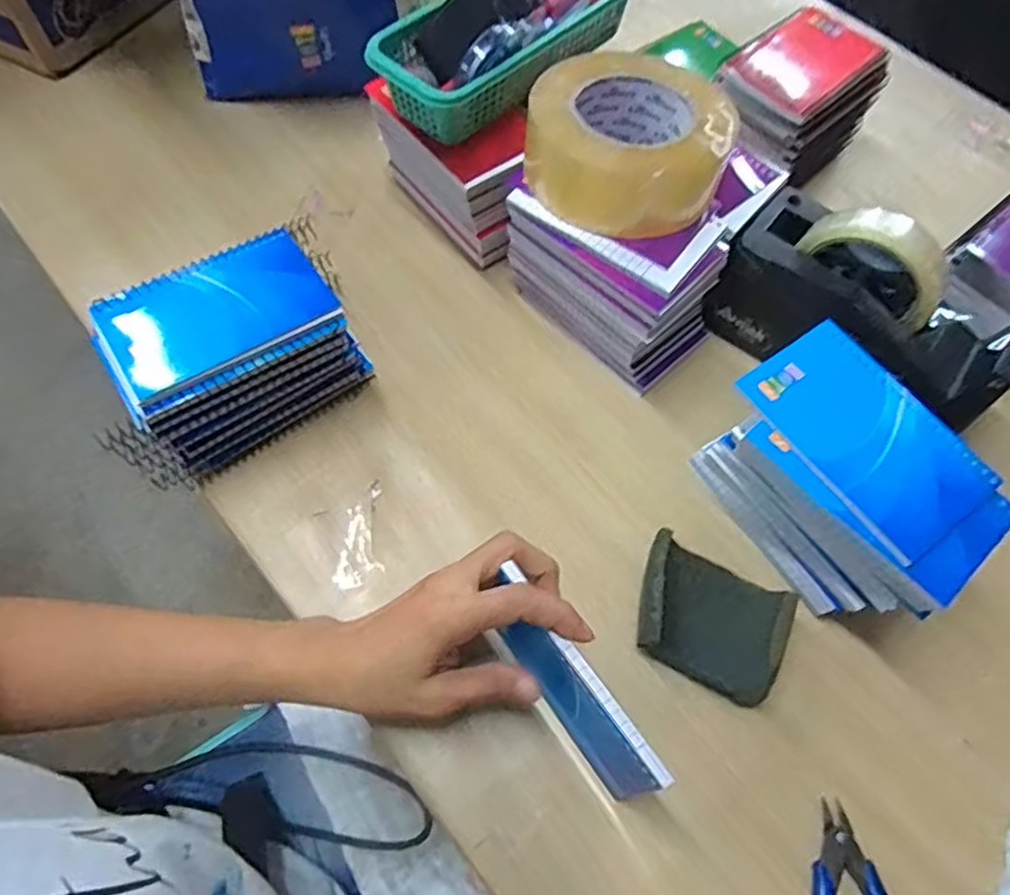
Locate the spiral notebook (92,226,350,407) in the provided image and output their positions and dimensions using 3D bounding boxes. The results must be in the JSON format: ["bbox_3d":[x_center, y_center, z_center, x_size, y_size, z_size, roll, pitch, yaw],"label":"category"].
[{"bbox_3d":[-0.176,-0.084,0.404,0.128,0.015,0.082,-31,69,-17],"label":"spiral notebook"}]

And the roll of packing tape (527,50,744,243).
[{"bbox_3d":[0.080,-0.204,0.437,0.122,0.049,0.122,1,63,-2],"label":"roll of packing tape"}]

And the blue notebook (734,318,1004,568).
[{"bbox_3d":[0.199,-0.008,0.365,0.080,0.006,0.128,-30,69,-15],"label":"blue notebook"}]

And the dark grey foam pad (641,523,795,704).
[{"bbox_3d":[0.123,0.107,0.401,0.089,0.036,0.072,24,66,10],"label":"dark grey foam pad"}]

